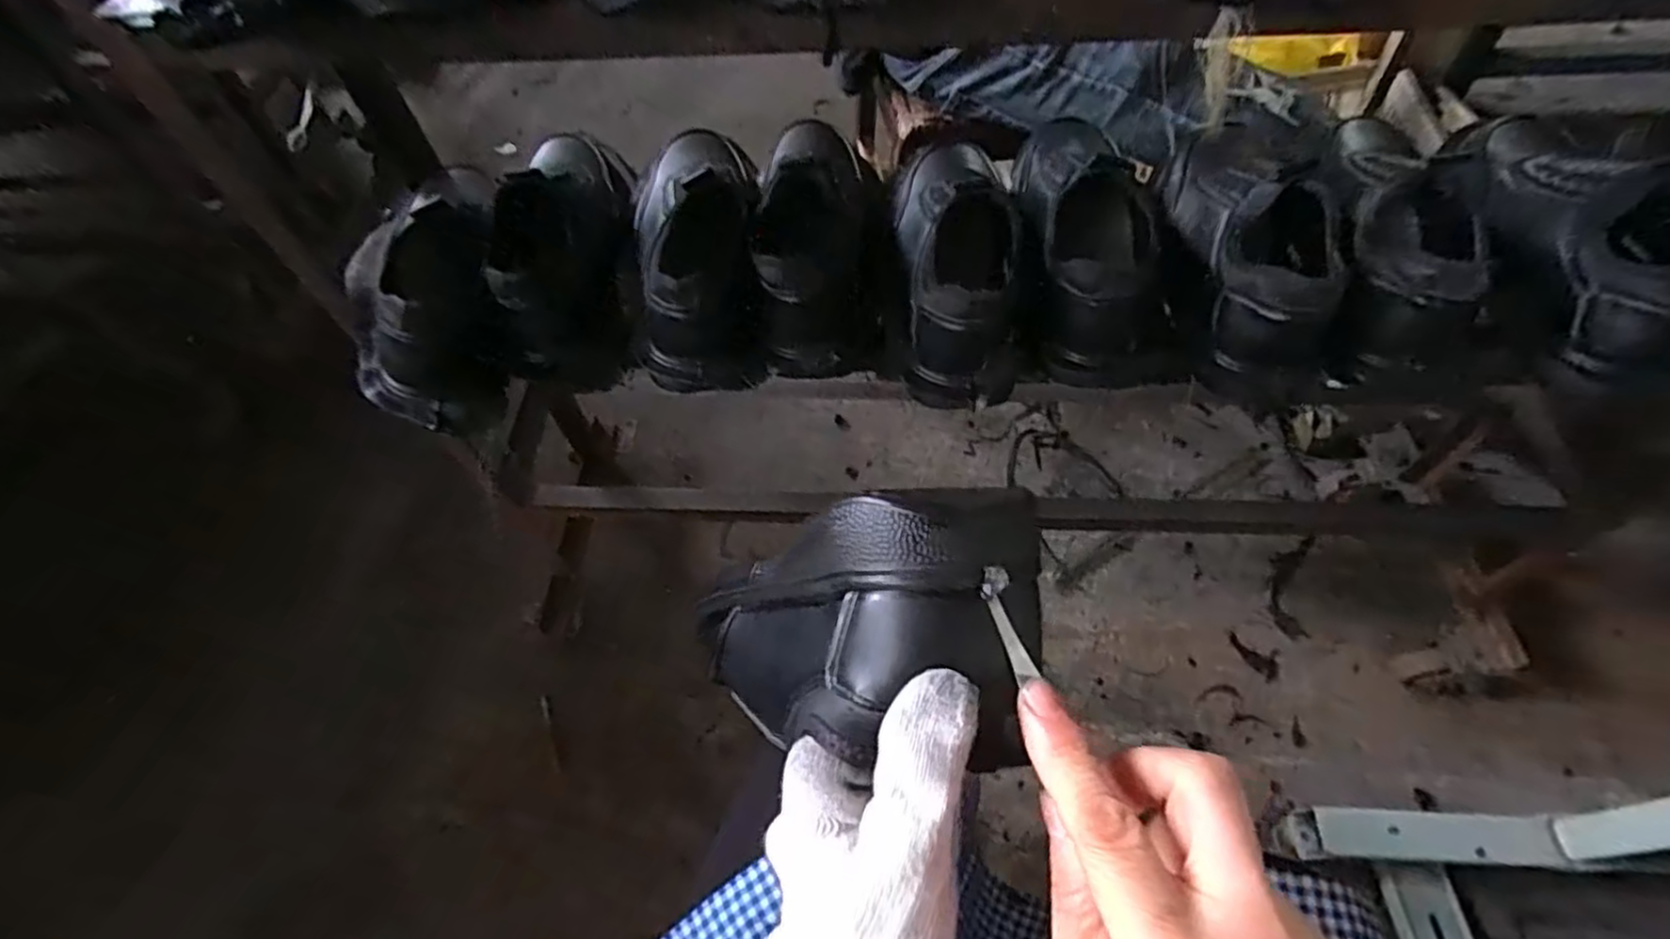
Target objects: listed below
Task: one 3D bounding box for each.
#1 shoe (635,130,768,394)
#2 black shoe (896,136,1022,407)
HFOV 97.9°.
[{"bbox_3d":[-0.115,-0.200,0.580,0.104,0.084,0.292,-11,56,-3],"label":"shoe"},{"bbox_3d":[0.091,-0.185,0.555,0.091,0.087,0.299,1,56,5],"label":"black shoe"}]

